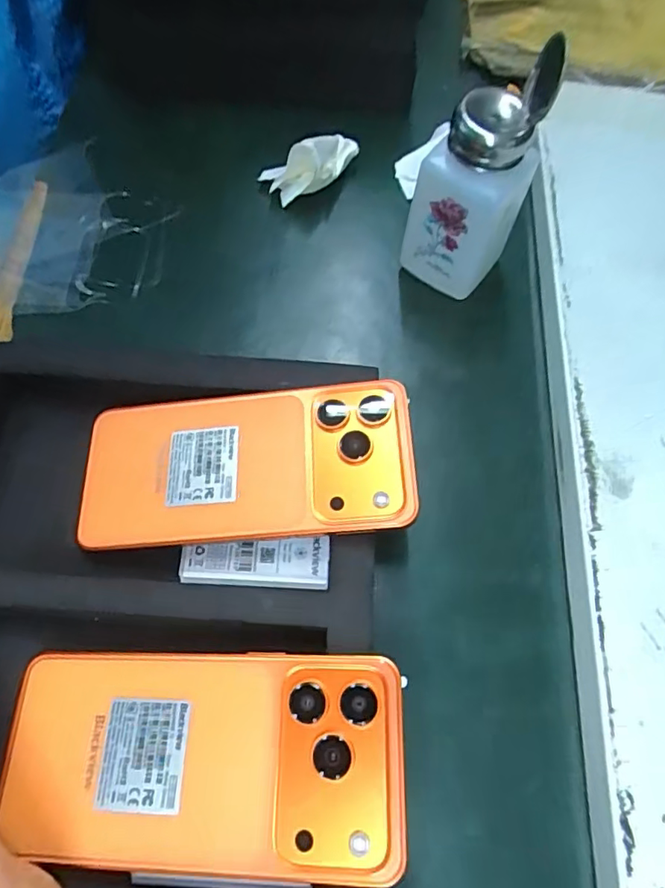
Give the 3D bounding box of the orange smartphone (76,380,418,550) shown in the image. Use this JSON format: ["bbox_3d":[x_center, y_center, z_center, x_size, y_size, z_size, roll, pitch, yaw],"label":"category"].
[{"bbox_3d":[-0.043,0.010,0.265,0.163,0.007,0.074,-6,67,7],"label":"orange smartphone"}]

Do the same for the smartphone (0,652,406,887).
[{"bbox_3d":[-0.053,0.121,0.210,0.157,0.012,0.074,3,66,-2],"label":"smartphone"}]

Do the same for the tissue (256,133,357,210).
[{"bbox_3d":[-0.013,-0.189,0.364,0.067,0.038,0.030,-12,68,-8],"label":"tissue"}]

